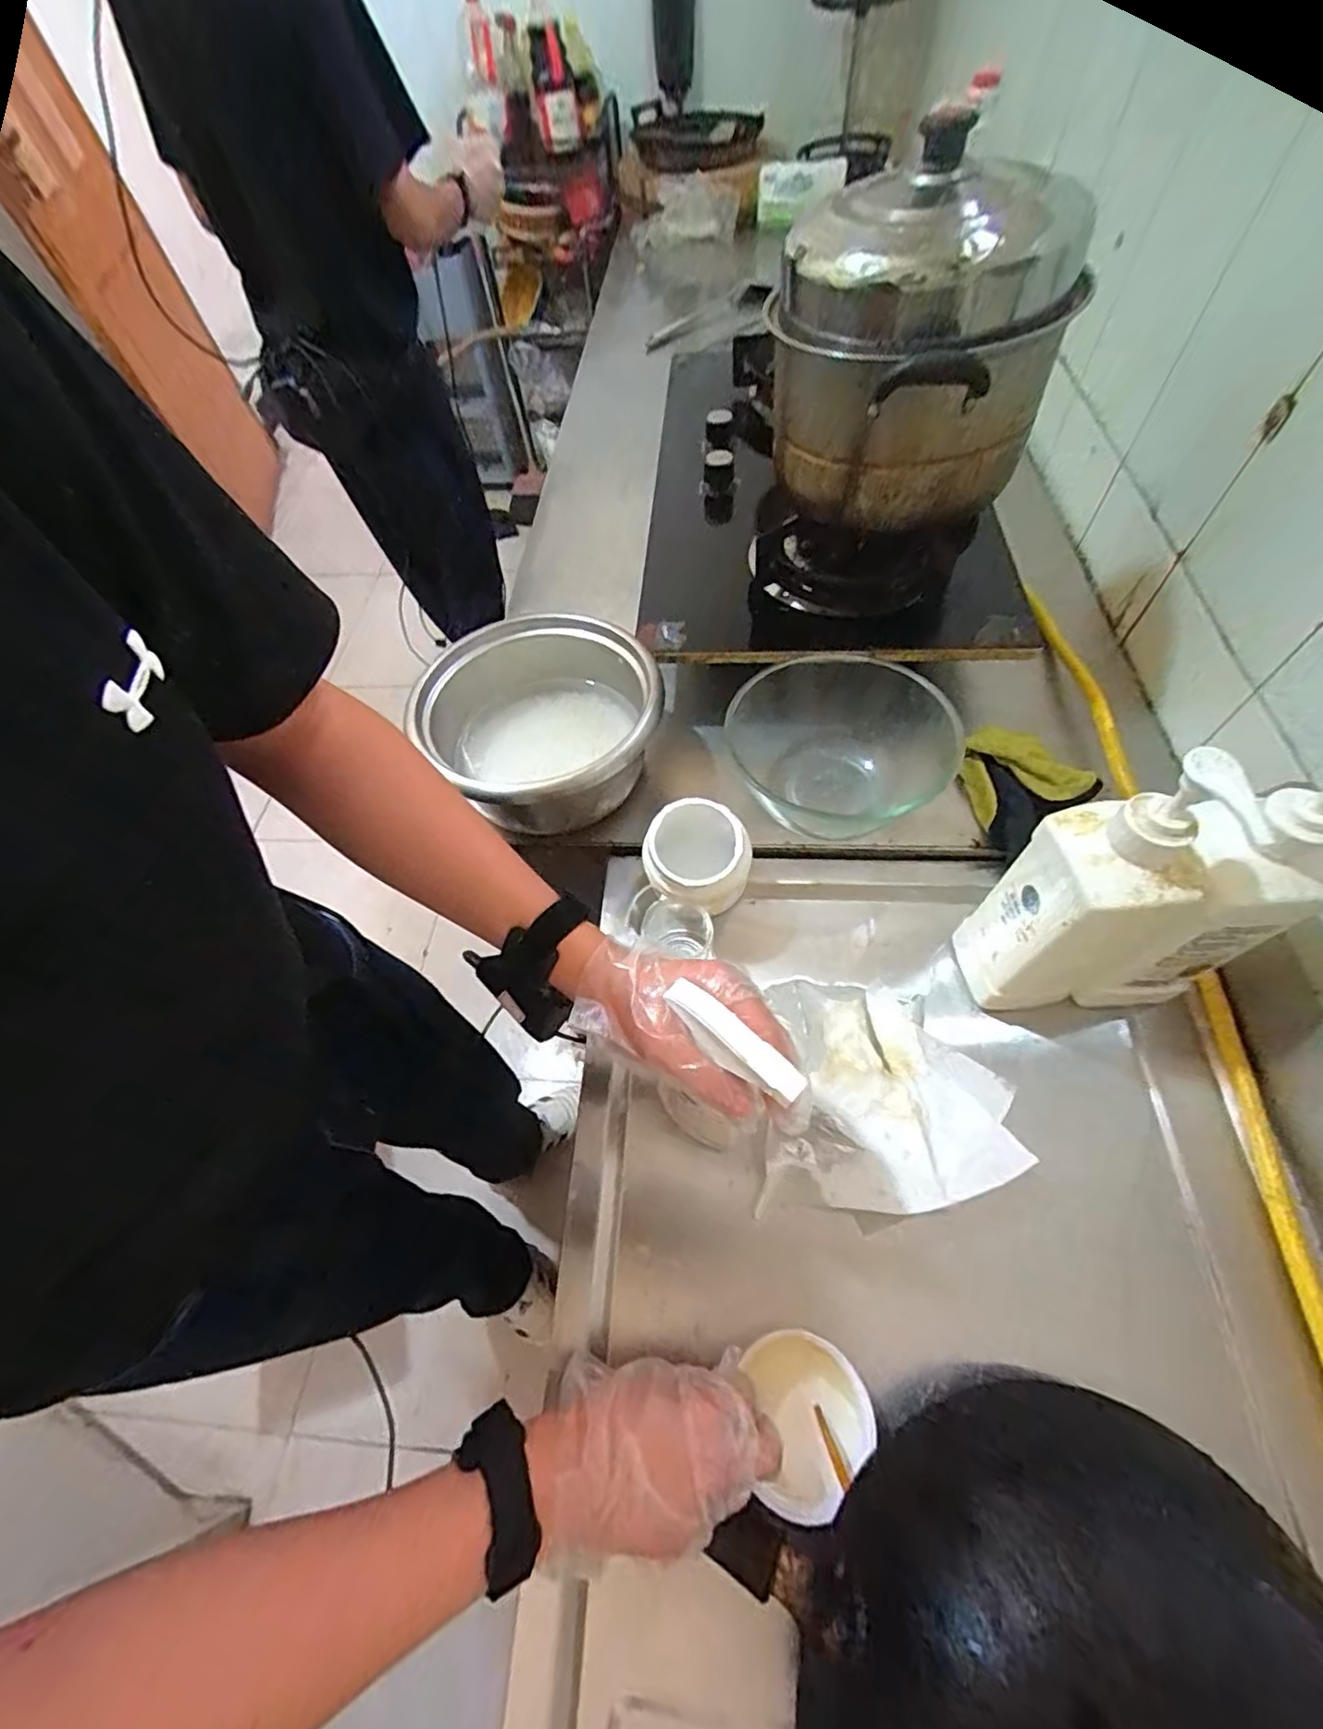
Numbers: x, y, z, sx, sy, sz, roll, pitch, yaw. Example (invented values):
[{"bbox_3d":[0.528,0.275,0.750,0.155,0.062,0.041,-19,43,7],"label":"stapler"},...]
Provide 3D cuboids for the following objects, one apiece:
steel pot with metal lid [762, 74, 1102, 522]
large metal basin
[{"bbox_3d":[0.223,-0.442,0.536,0.200,0.208,0.218,-2,59,3],"label":"steel pot with metal lid"},{"bbox_3d":[-0.118,-0.143,0.671,0.229,0.128,0.219,-2,59,3],"label":"large metal basin"}]

